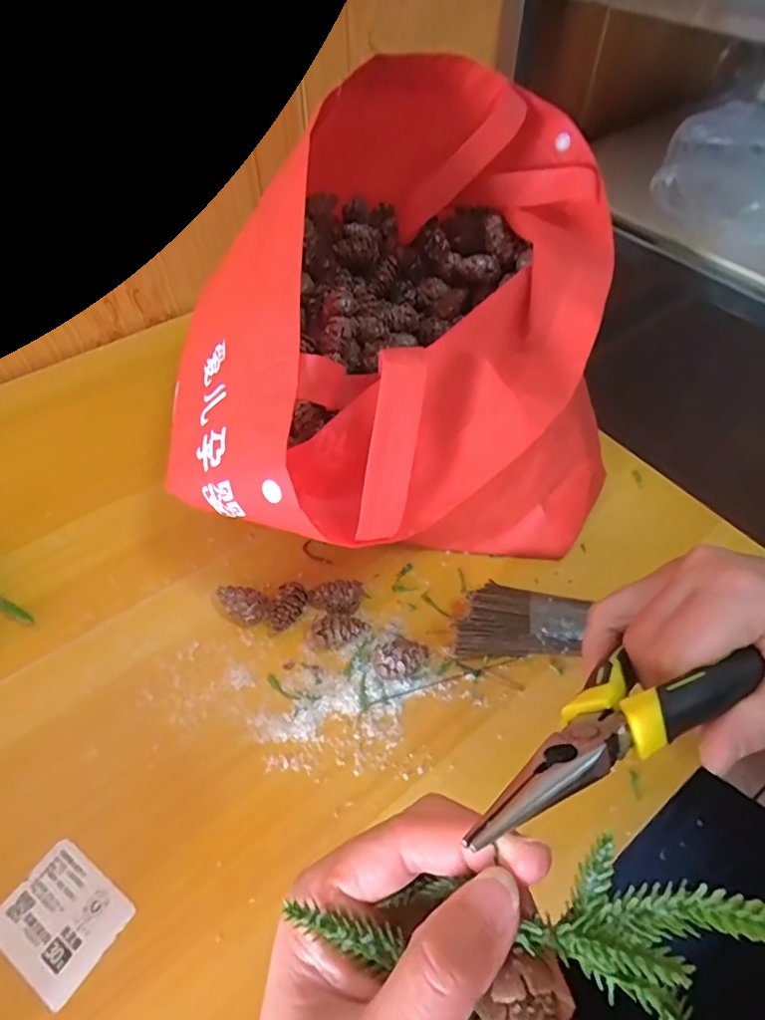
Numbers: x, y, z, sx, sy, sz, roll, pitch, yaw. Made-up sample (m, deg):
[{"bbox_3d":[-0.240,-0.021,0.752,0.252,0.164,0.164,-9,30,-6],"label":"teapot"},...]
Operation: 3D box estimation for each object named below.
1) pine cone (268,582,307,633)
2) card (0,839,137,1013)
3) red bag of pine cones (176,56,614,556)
[{"bbox_3d":[-0.063,0.066,0.381,0.021,0.020,0.033,15,54,12],"label":"pine cone"},{"bbox_3d":[-0.162,0.206,0.287,0.059,0.004,0.048,28,58,20],"label":"card"},{"bbox_3d":[0.028,-0.119,0.415,0.255,0.204,0.371,4,53,3],"label":"red bag of pine cones"}]

